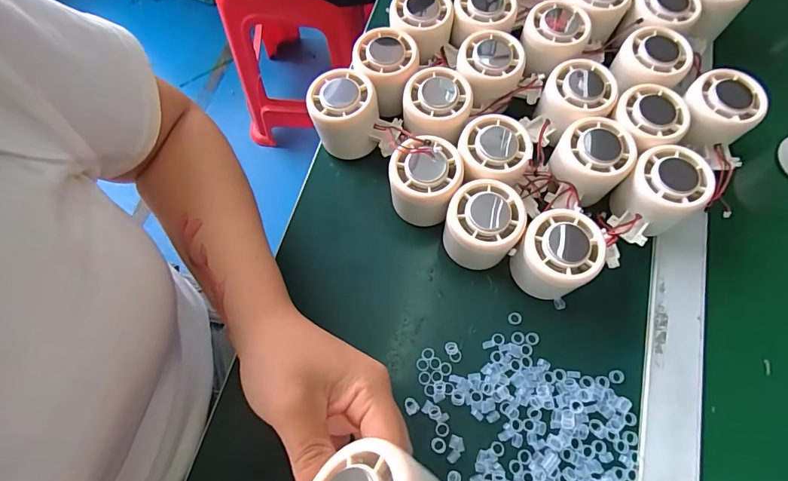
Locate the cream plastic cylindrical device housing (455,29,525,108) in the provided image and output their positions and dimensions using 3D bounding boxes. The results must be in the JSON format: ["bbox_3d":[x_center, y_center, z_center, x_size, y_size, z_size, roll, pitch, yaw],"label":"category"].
[{"bbox_3d":[0.081,-0.145,0.363,0.053,0.034,0.051,0,69,1],"label":"cream plastic cylindrical device housing"}]

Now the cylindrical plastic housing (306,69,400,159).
[{"bbox_3d":[-0.030,-0.101,0.362,0.074,0.062,0.048,15,70,7],"label":"cylindrical plastic housing"}]

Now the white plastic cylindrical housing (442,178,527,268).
[{"bbox_3d":[0.067,-0.010,0.328,0.053,0.061,0.051,0,69,1],"label":"white plastic cylindrical housing"}]

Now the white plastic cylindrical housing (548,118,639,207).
[{"bbox_3d":[0.155,-0.065,0.338,0.053,0.041,0.056,0,69,1],"label":"white plastic cylindrical housing"}]

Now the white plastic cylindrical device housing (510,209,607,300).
[{"bbox_3d":[0.119,0.013,0.320,0.053,0.055,0.052,0,69,1],"label":"white plastic cylindrical device housing"}]

